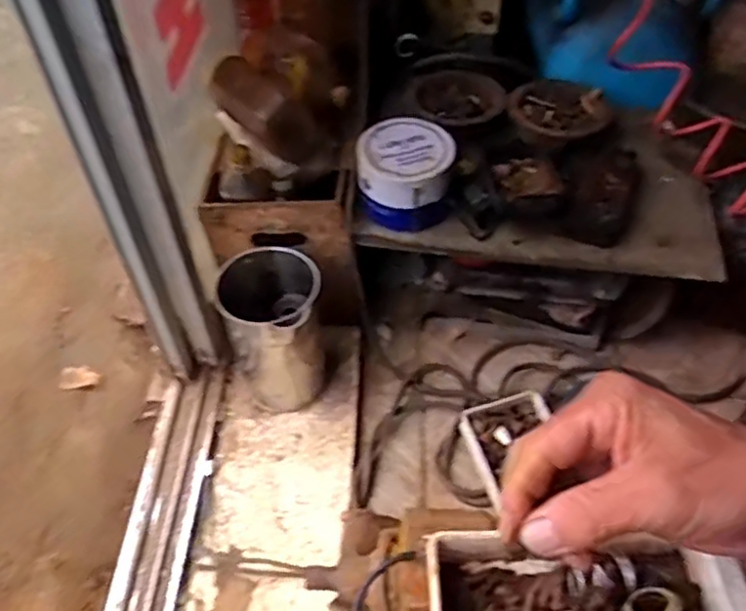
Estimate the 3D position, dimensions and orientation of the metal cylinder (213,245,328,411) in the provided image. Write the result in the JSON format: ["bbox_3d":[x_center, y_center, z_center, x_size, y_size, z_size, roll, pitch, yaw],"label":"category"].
[{"bbox_3d":[-0.130,0.033,0.931,0.122,0.200,0.156,-23,53,-19],"label":"metal cylinder"}]

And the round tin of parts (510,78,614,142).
[{"bbox_3d":[0.283,-0.302,1.008,0.131,0.038,0.150,27,54,22],"label":"round tin of parts"}]

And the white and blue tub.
[{"bbox_3d":[0.043,-0.177,0.900,0.121,0.088,0.125,0,49,0],"label":"white and blue tub"}]

